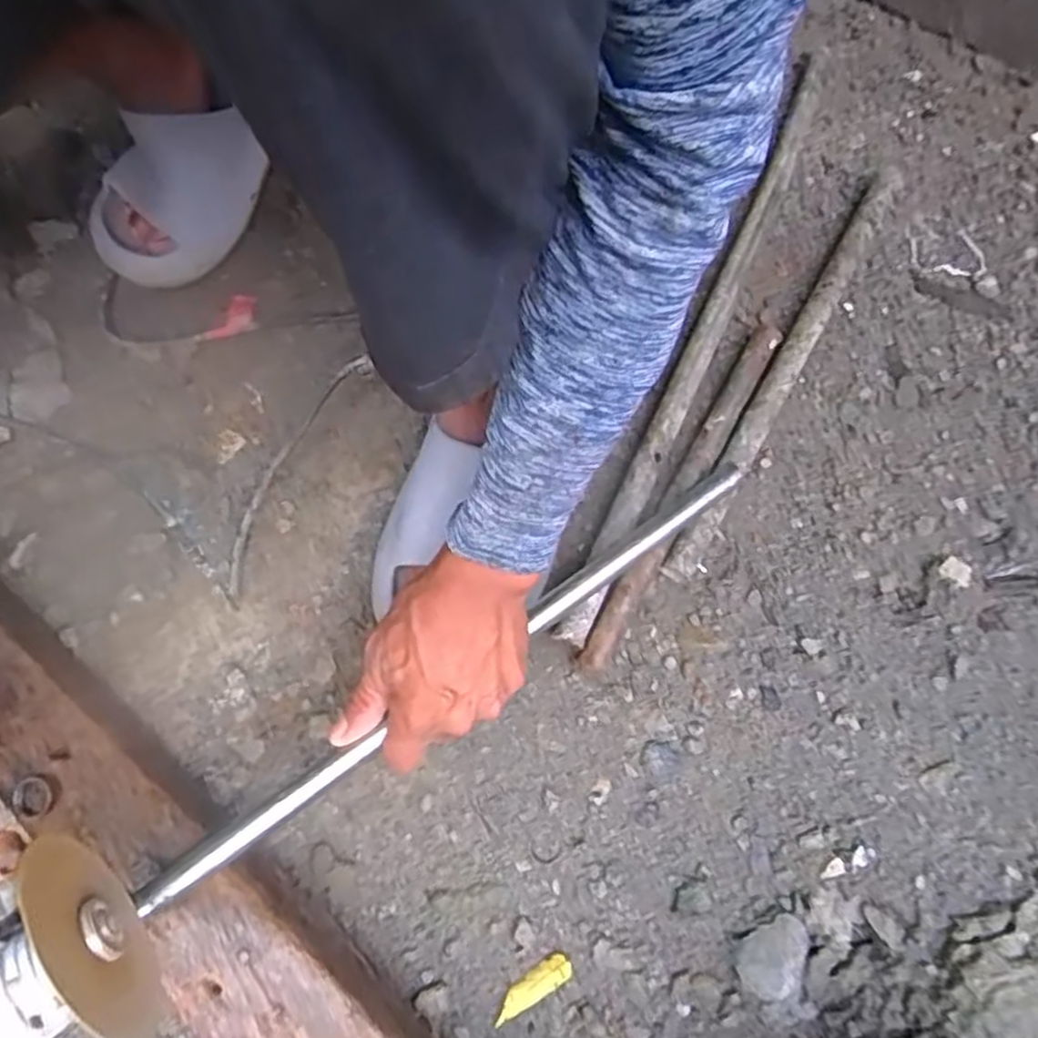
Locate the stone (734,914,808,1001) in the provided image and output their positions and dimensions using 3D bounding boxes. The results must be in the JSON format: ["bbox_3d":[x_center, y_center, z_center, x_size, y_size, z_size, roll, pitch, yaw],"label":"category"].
[{"bbox_3d":[0.161,0.276,0.455,0.052,0.022,0.035,-31,72,-7],"label":"stone"}]

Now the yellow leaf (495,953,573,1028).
[{"bbox_3d":[0.007,0.299,0.462,0.056,0.004,0.017,-31,72,-7],"label":"yellow leaf"}]

